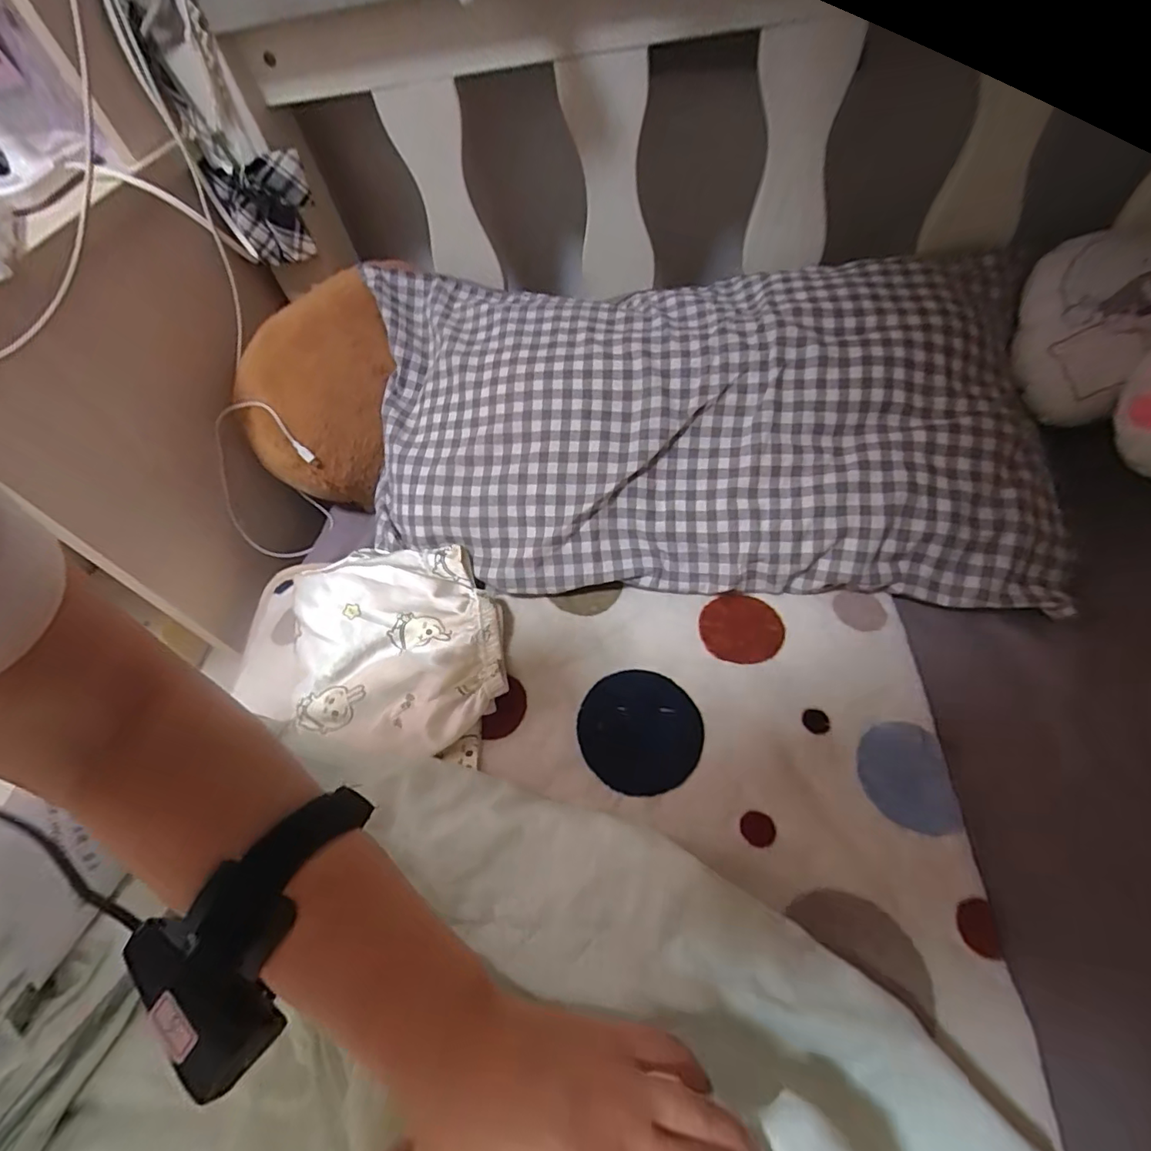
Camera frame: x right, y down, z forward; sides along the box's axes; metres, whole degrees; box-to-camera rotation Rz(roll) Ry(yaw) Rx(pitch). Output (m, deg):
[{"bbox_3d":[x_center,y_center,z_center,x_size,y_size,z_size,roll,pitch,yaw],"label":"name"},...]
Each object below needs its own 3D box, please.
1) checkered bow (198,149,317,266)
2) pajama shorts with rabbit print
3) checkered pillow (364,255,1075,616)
[{"bbox_3d":[-0.347,-0.413,0.630,0.102,0.100,0.025,-9,54,4],"label":"checkered bow"},{"bbox_3d":[-0.178,0.068,0.536,0.204,0.064,0.190,-5,54,7],"label":"pajama shorts with rabbit print"},{"bbox_3d":[0.108,-0.163,0.608,0.690,0.130,0.378,3,80,10],"label":"checkered pillow"}]

